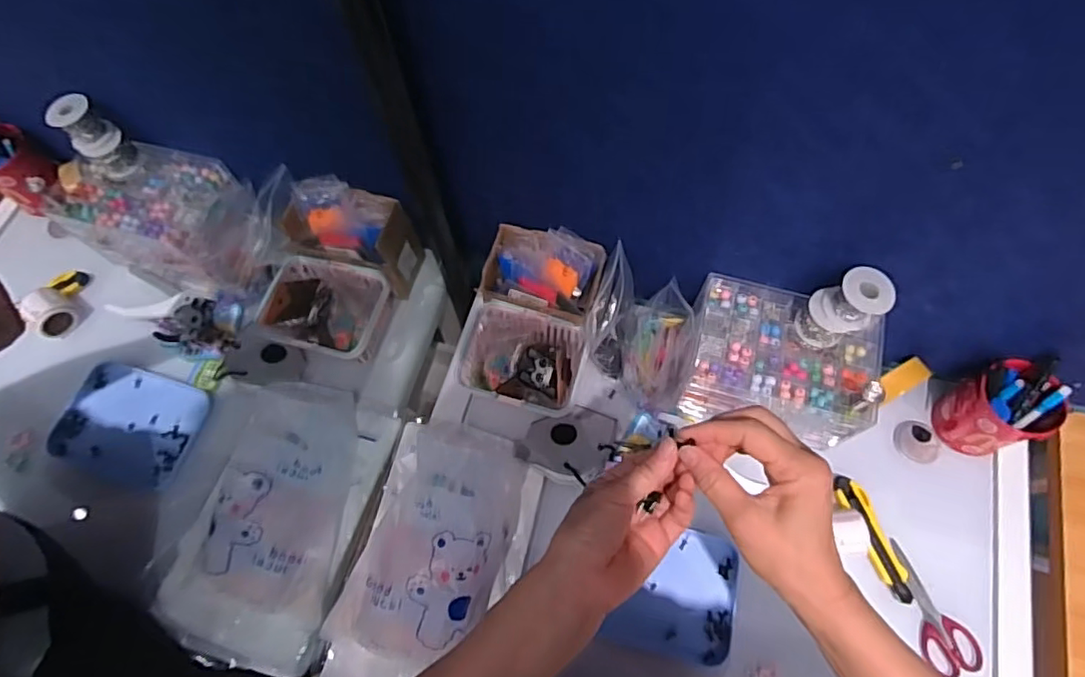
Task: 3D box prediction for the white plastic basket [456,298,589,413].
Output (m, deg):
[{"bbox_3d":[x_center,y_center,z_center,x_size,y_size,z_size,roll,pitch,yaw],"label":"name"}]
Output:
[{"bbox_3d":[-0.028,0.032,0.794,0.164,0.070,0.127,15,69,8],"label":"white plastic basket"}]

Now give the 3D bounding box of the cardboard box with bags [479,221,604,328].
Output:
[{"bbox_3d":[-0.001,-0.084,0.759,0.143,0.087,0.089,15,69,7],"label":"cardboard box with bags"}]

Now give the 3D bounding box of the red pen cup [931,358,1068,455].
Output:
[{"bbox_3d":[0.568,0.088,0.744,0.092,0.124,0.089,0,67,1],"label":"red pen cup"}]

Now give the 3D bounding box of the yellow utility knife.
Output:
[{"bbox_3d":[0.411,0.245,0.735,0.042,0.013,0.151,-20,68,-7],"label":"yellow utility knife"}]

